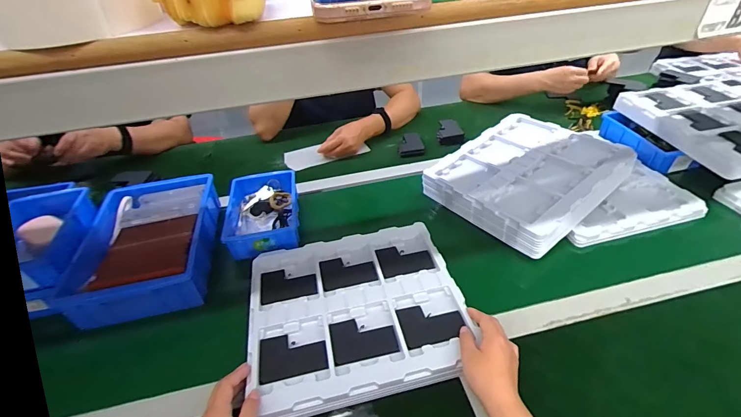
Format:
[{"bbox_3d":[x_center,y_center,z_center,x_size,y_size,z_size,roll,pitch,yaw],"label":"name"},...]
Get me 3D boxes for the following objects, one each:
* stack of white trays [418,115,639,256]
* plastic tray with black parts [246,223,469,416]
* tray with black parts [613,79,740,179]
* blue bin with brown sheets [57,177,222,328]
[{"bbox_3d":[0.321,-0.077,0.748,0.324,0.070,0.288,-29,46,-26],"label":"stack of white trays"},{"bbox_3d":[-0.024,0.142,0.549,0.308,0.032,0.283,-12,43,-6],"label":"plastic tray with black parts"},{"bbox_3d":[0.796,-0.201,0.799,0.312,0.041,0.331,-10,40,-6],"label":"tray with black parts"},{"bbox_3d":[-0.396,0.058,0.647,0.202,0.090,0.298,-12,38,-8],"label":"blue bin with brown sheets"}]

